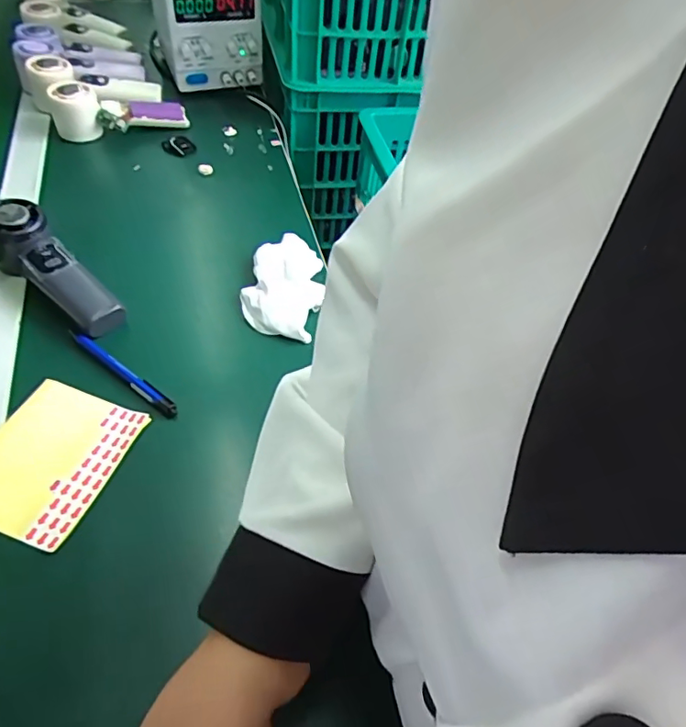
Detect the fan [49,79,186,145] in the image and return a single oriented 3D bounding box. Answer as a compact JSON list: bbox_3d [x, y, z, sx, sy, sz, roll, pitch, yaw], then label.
[{"bbox_3d":[-0.289,-0.327,0.699,0.161,0.056,0.057,-2,52,-7],"label":"fan"}]

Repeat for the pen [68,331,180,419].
[{"bbox_3d":[-0.192,0.006,0.465,0.130,0.006,0.012,33,56,19],"label":"pen"}]

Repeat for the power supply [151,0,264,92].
[{"bbox_3d":[-0.199,-0.514,0.782,0.129,0.142,0.166,-12,54,-14],"label":"power supply"}]

